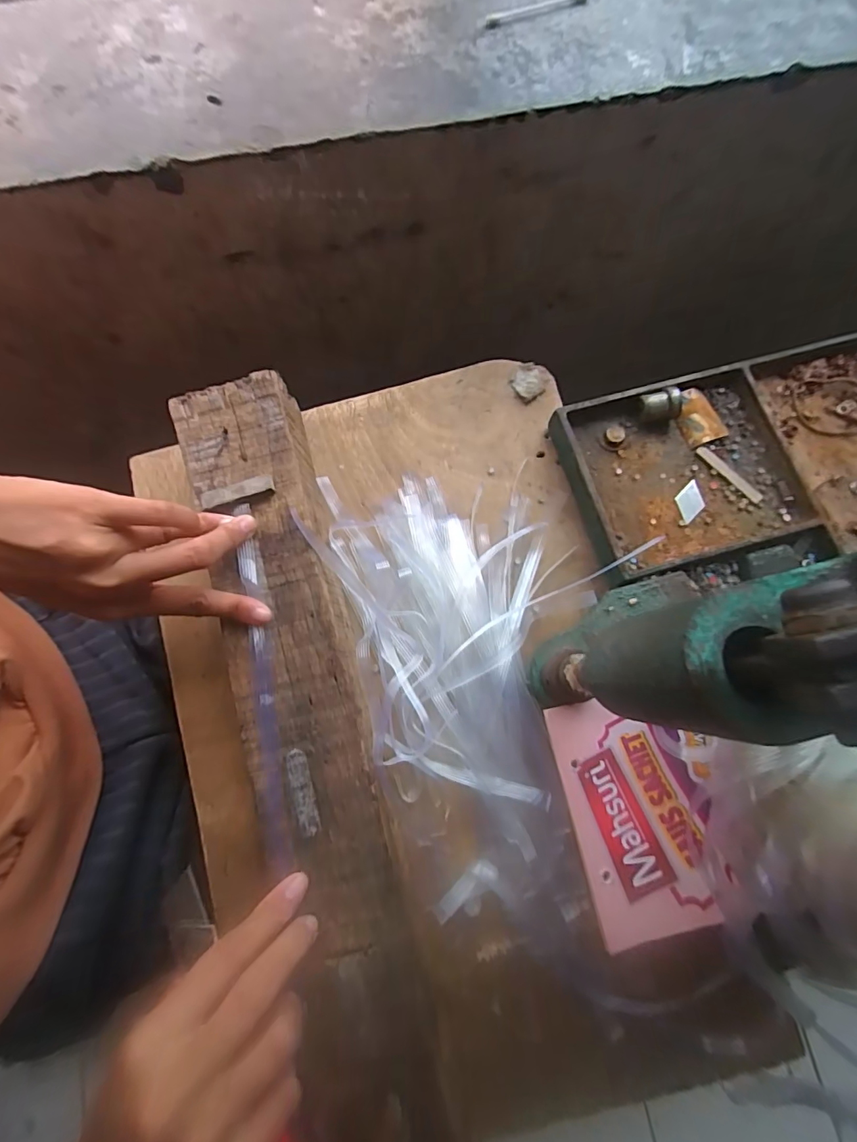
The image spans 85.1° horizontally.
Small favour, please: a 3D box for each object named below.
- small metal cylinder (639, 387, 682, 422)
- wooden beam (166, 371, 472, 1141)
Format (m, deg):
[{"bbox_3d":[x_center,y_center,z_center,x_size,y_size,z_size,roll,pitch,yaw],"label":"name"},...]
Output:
[{"bbox_3d":[0.161,-0.115,0.322,0.029,0.015,0.016,-8,77,-2],"label":"small metal cylinder"},{"bbox_3d":[-0.063,0.122,0.260,0.076,0.032,0.497,-15,79,-4],"label":"wooden beam"}]

